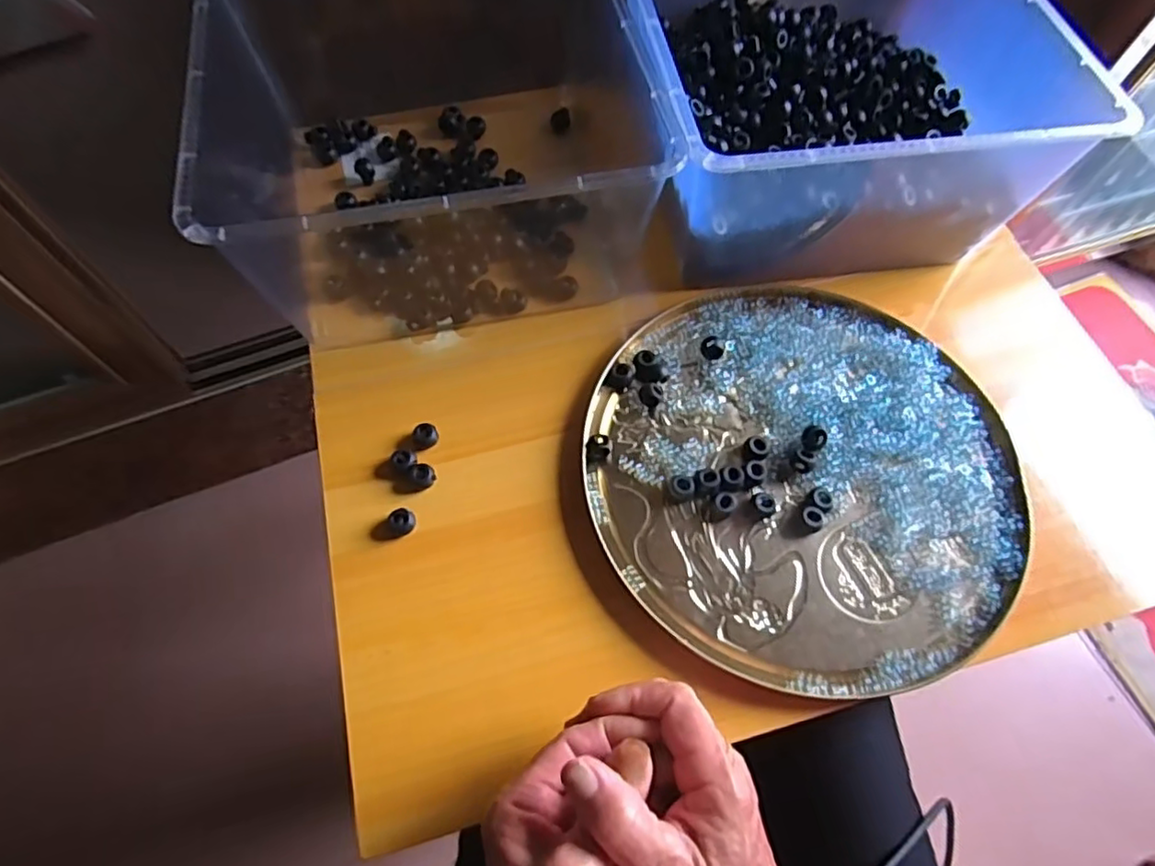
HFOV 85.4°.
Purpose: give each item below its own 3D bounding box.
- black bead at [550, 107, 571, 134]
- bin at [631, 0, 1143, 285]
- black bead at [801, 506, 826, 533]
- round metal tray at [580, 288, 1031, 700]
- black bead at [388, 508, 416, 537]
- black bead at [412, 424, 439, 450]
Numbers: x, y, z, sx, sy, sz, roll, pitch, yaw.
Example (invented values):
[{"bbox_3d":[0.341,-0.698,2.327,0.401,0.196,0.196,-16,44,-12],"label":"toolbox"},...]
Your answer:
[{"bbox_3d":[-0.016,-0.300,0.598,0.018,0.017,0.019,3,64,0],"label":"black bead"},{"bbox_3d":[0.192,-0.290,0.512,0.296,0.131,0.318,-8,65,-6],"label":"bin"},{"bbox_3d":[0.156,0.056,0.413,0.015,0.010,0.015,1,64,-2],"label":"black bead"},{"bbox_3d":[0.153,0.021,0.433,0.286,0.020,0.279,1,64,-2],"label":"round metal tray"},{"bbox_3d":[-0.115,0.059,0.410,0.017,0.012,0.017,-35,70,-17],"label":"black bead"},{"bbox_3d":[-0.107,0.003,0.439,0.018,0.010,0.016,-24,67,-13],"label":"black bead"}]

